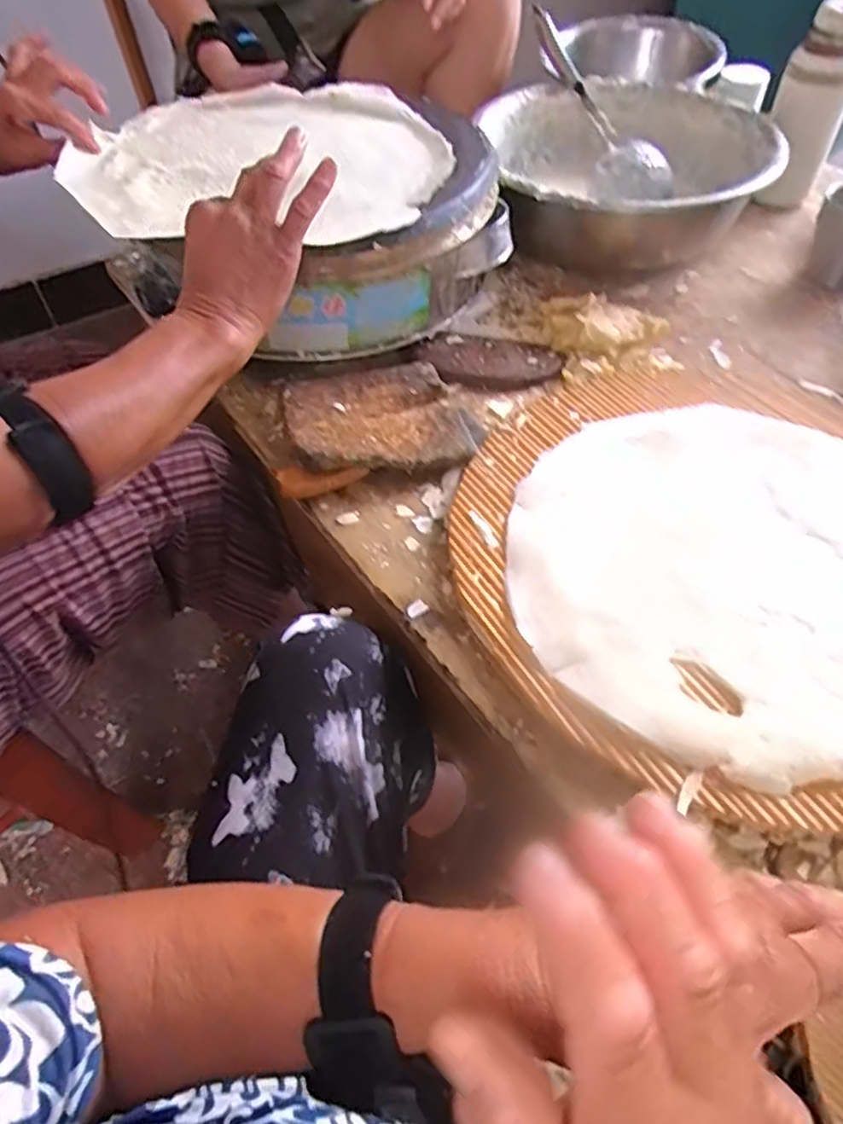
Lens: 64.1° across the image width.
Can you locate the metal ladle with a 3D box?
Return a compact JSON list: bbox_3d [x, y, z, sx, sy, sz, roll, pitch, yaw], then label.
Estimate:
[{"bbox_3d":[0.221,-0.595,0.871,0.087,0.037,0.362,-15,68,-8],"label":"metal ladle"}]

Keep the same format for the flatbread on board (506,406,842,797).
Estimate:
[{"bbox_3d":[0.235,-0.001,0.501,0.328,0.015,0.328,-2,51,2],"label":"flatbread on board"}]

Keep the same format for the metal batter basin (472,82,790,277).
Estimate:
[{"bbox_3d":[0.245,-0.482,0.836,0.326,0.111,0.331,0,52,0],"label":"metal batter basin"}]

